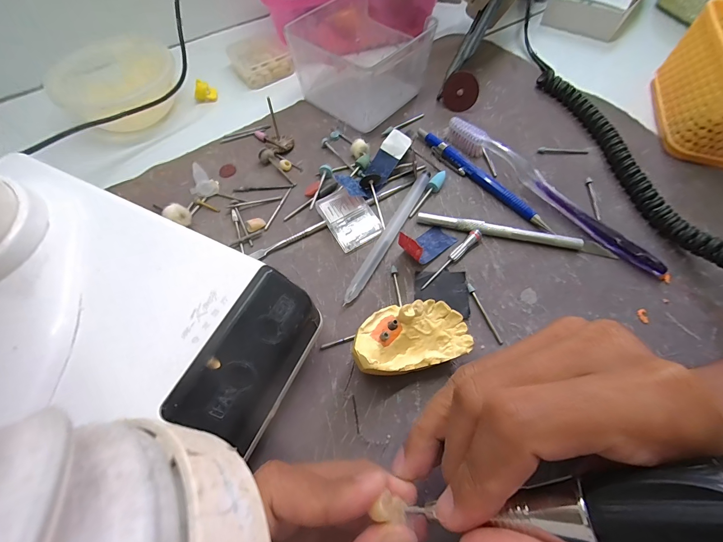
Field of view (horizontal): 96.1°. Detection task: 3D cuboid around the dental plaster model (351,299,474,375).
[{"bbox_3d":[0.028,0.038,0.187,0.064,0.030,0.035,-12,62,-5],"label":"dental plaster model"}]

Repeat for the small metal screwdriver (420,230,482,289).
[{"bbox_3d":[0.062,-0.008,0.224,0.008,0.008,0.058,41,70,21],"label":"small metal screwdriver"}]

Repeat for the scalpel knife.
[{"bbox_3d":[0.108,-0.027,0.233,0.135,0.010,0.011,9,62,6],"label":"scalpel knife"}]

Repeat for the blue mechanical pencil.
[{"bbox_3d":[0.094,-0.075,0.258,0.010,0.011,0.133,-37,67,-17],"label":"blue mechanical pencil"}]

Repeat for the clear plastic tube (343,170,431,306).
[{"bbox_3d":[0.021,-0.028,0.237,0.010,0.008,0.123,25,65,15],"label":"clear plastic tube"}]

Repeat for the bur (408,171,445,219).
[{"bbox_3d":[0.052,-0.060,0.251,0.009,0.008,0.047,29,66,16],"label":"bur"}]

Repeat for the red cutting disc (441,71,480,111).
[{"bbox_3d":[0.090,-0.163,0.297,0.031,0.031,0.004,60,34,-6],"label":"red cutting disc"}]

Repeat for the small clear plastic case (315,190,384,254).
[{"bbox_3d":[-0.009,-0.039,0.241,0.033,0.011,0.045,-28,64,-13],"label":"small clear plastic case"}]

